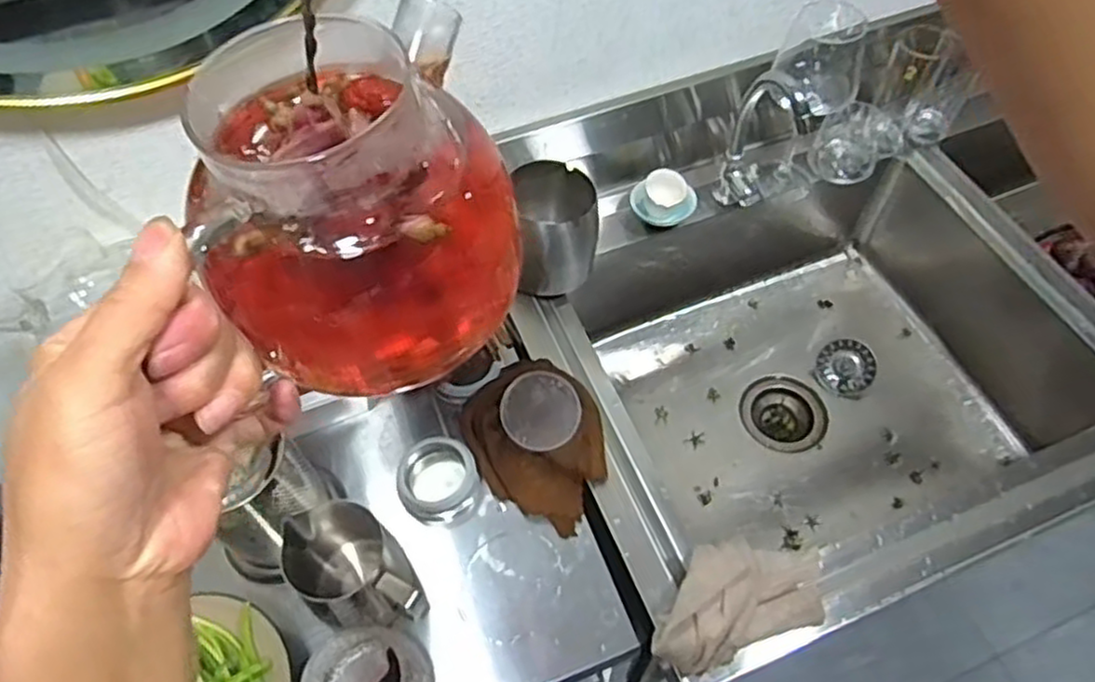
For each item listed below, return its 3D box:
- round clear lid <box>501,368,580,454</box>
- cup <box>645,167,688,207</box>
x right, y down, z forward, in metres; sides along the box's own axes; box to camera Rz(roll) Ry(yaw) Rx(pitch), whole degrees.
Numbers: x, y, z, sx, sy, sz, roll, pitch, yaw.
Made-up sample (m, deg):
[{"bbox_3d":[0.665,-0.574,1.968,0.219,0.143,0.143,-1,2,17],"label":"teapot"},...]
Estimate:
[{"bbox_3d":[-0.006,0.068,0.710,0.077,0.006,0.078,1,69,-3],"label":"round clear lid"},{"bbox_3d":[0.141,-0.185,0.859,0.050,0.044,0.018,3,18,-13],"label":"cup"}]

